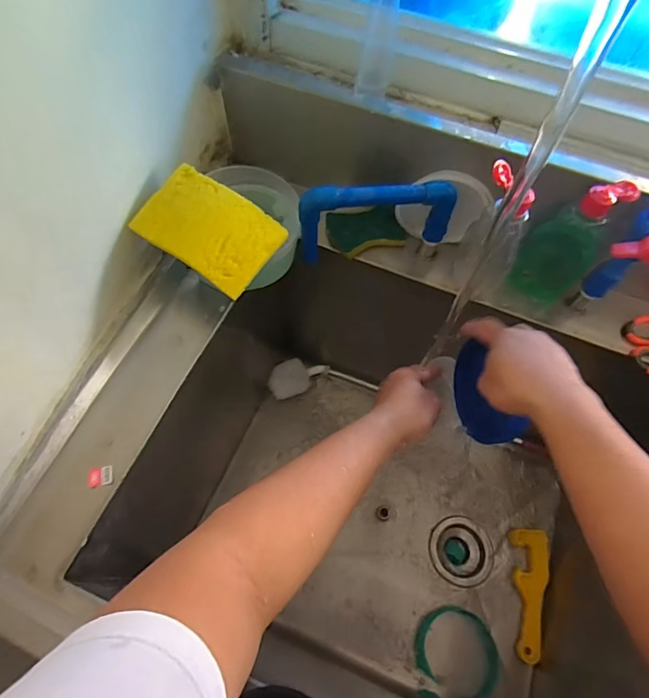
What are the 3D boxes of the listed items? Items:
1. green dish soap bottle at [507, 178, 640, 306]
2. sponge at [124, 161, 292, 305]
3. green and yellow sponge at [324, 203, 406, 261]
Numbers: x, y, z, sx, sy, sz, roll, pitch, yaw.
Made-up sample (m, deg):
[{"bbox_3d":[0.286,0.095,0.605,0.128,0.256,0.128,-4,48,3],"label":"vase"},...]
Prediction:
[{"bbox_3d":[0.278,-0.124,0.513,0.073,0.158,0.054,29,66,11],"label":"green dish soap bottle"},{"bbox_3d":[-0.128,-0.132,0.482,0.140,0.038,0.096,30,66,11],"label":"sponge"},{"bbox_3d":[0.056,-0.159,0.586,0.099,0.019,0.065,-11,65,-9],"label":"green and yellow sponge"}]

